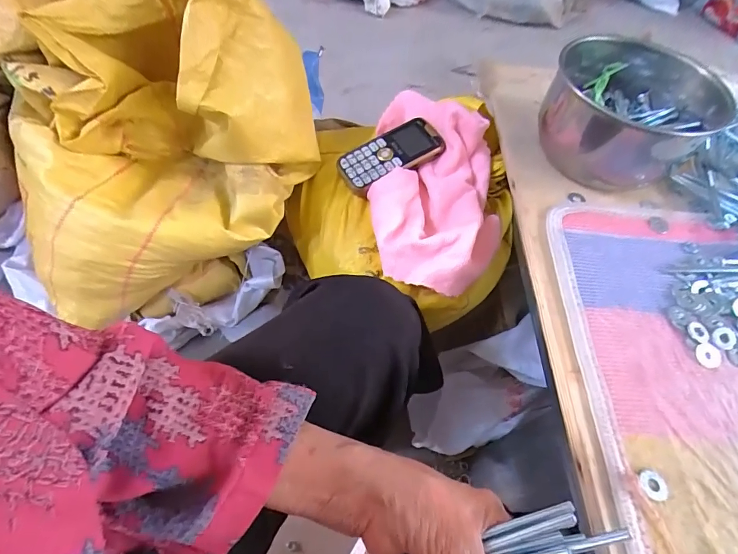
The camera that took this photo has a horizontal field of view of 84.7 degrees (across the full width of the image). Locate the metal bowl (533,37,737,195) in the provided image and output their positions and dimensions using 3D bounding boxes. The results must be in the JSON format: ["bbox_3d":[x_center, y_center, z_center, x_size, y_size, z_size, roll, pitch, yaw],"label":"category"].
[{"bbox_3d":[0.269,-0.170,0.433,0.154,0.091,0.152,3,58,-4],"label":"metal bowl"}]

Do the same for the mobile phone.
[{"bbox_3d":[0.028,-0.150,0.491,0.125,0.013,0.059,-29,71,-13],"label":"mobile phone"}]

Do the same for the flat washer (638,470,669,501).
[{"bbox_3d":[0.192,0.141,0.273,0.019,0.004,0.018,-5,61,-8],"label":"flat washer"}]

